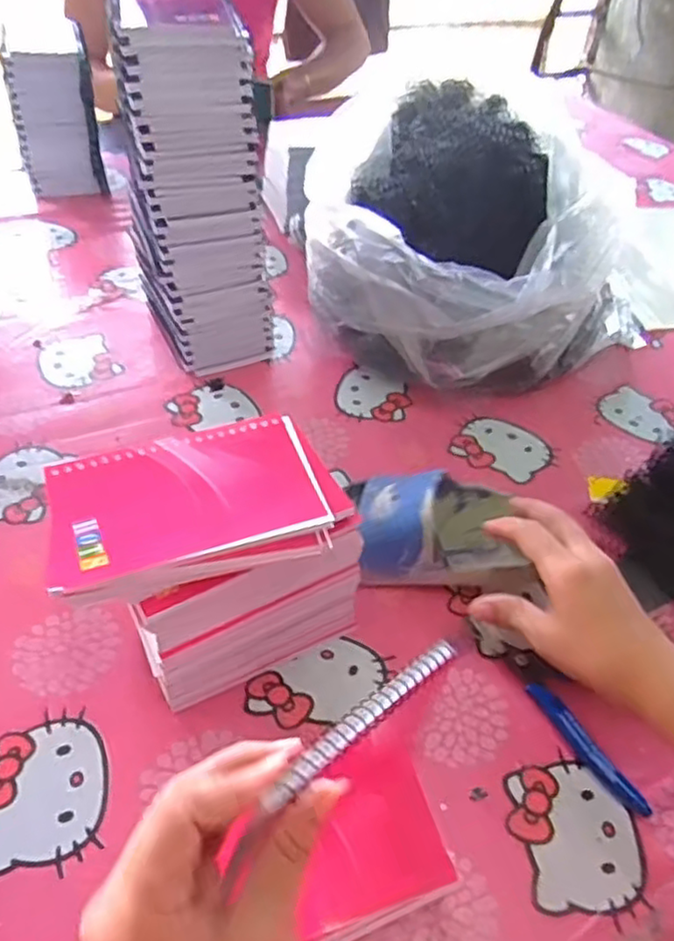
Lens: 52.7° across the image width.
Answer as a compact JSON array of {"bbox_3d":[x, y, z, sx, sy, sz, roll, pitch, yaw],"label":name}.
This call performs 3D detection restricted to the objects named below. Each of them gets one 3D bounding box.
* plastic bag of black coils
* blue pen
[{"bbox_3d":[0.123,-0.222,0.665,0.310,0.187,0.283,34,53,24],"label":"plastic bag of black coils"},{"bbox_3d":[0.152,0.169,0.416,0.012,0.015,0.091,-22,53,-23],"label":"blue pen"}]

